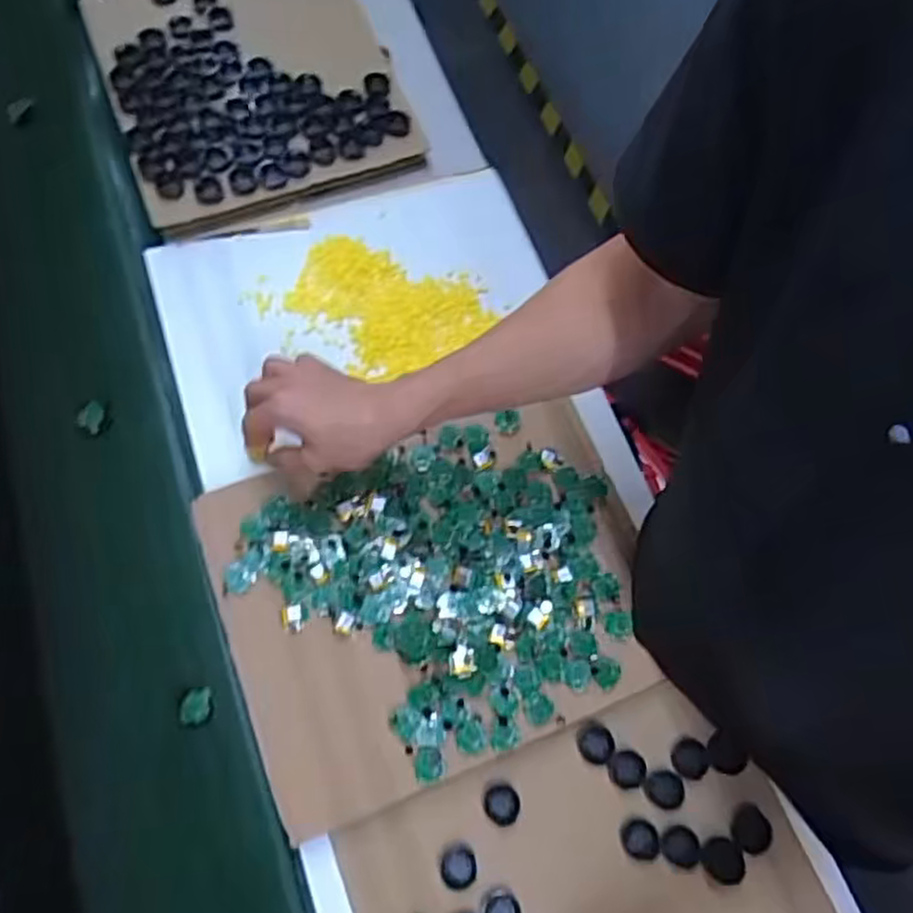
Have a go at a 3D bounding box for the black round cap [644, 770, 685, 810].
[{"bbox_3d":[0.172,0.275,0.596,0.031,0.010,0.030,1,69,-2],"label":"black round cap"}]

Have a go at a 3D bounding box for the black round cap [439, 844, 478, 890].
[{"bbox_3d":[0.001,0.325,0.569,0.029,0.019,0.027,1,69,-2],"label":"black round cap"}]

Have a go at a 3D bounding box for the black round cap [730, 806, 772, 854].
[{"bbox_3d":[0.241,0.304,0.586,0.027,0.018,0.033,26,70,7],"label":"black round cap"}]

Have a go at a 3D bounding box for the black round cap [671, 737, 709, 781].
[{"bbox_3d":[0.197,0.255,0.606,0.031,0.007,0.031,1,69,-2],"label":"black round cap"}]

